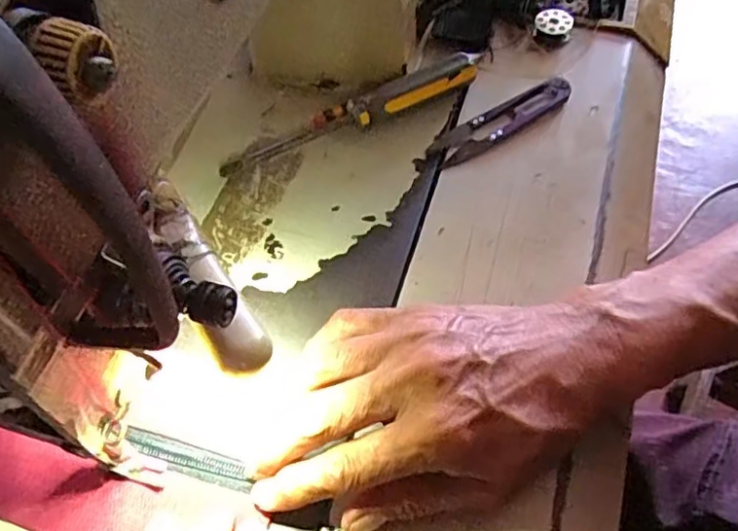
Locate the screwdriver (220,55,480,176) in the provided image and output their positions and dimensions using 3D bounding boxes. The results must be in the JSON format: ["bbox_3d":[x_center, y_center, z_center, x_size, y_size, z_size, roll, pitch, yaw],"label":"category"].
[{"bbox_3d":[-0.005,-0.097,0.383,0.181,0.017,0.026,-24,59,-11],"label":"screwdriver"}]

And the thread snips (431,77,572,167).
[{"bbox_3d":[0.083,-0.089,0.379,0.097,0.008,0.025,-27,60,-13],"label":"thread snips"}]

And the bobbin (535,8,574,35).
[{"bbox_3d":[0.124,-0.163,0.414,0.023,0.009,0.019,-20,59,-9],"label":"bobbin"}]

